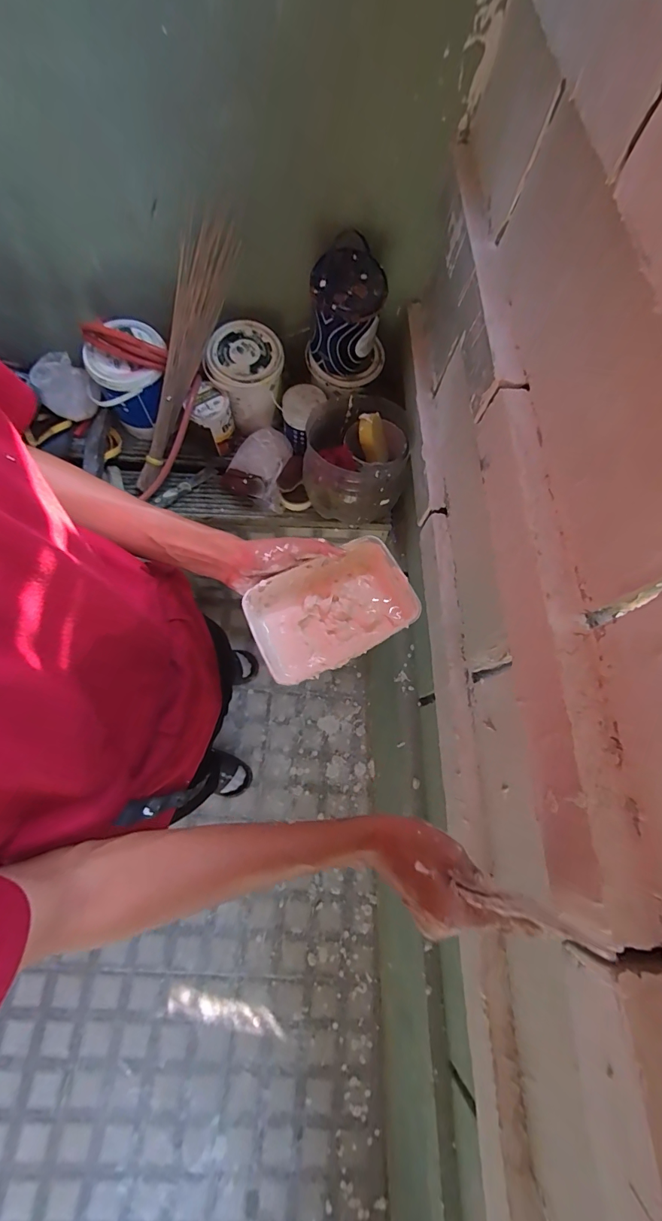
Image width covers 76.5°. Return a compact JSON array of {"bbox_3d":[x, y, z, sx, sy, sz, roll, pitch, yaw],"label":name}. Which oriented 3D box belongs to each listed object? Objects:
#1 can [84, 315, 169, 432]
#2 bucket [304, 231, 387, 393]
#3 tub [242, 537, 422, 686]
[{"bbox_3d":[-0.474,-0.560,1.019,0.172,0.173,0.167,2,69,-4],"label":"can"},{"bbox_3d":[0.037,-0.620,0.922,0.179,0.239,0.149,1,69,-5],"label":"bucket"},{"bbox_3d":[0.001,0.002,0.451,0.167,0.042,0.116,-23,70,-11],"label":"tub"}]

